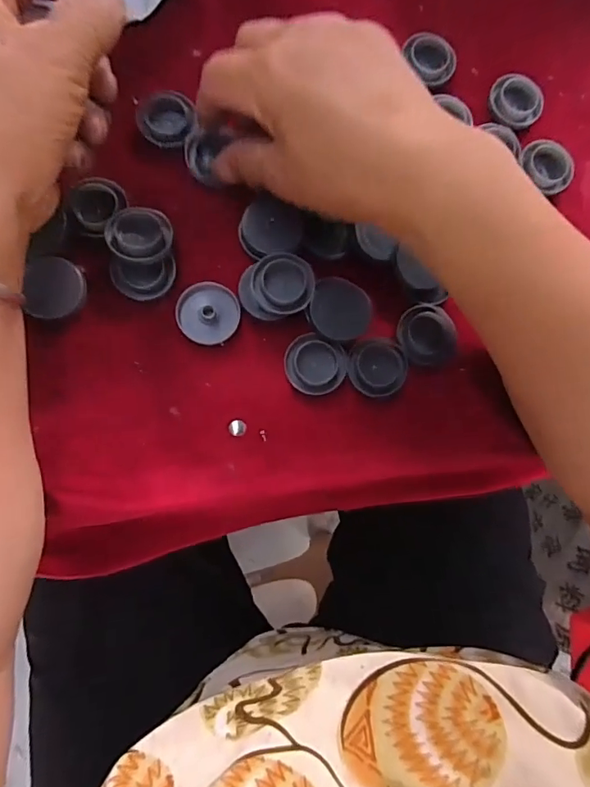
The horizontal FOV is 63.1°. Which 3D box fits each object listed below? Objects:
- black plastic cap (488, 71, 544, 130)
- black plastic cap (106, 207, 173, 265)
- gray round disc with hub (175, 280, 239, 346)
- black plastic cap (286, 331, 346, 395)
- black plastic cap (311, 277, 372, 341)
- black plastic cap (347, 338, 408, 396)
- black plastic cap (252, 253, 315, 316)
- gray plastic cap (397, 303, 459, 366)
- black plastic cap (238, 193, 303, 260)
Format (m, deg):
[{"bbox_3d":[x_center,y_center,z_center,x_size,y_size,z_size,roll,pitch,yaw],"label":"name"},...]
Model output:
[{"bbox_3d":[0.137,-0.181,0.299,0.030,0.012,0.031,1,82,-6],"label":"black plastic cap"},{"bbox_3d":[-0.083,-0.084,0.256,0.033,0.009,0.027,1,99,-14],"label":"black plastic cap"},{"bbox_3d":[-0.047,-0.043,0.261,0.033,0.008,0.032,1,82,-6],"label":"gray round disc with hub"},{"bbox_3d":[0.011,-0.016,0.263,0.032,0.006,0.031,1,82,-6],"label":"black plastic cap"},{"bbox_3d":[0.024,-0.047,0.264,0.031,0.006,0.035,-27,86,-9],"label":"black plastic cap"},{"bbox_3d":[0.046,-0.015,0.265,0.033,0.004,0.031,1,82,-6],"label":"black plastic cap"},{"bbox_3d":[-0.006,-0.059,0.260,0.032,0.010,0.030,1,82,-6],"label":"black plastic cap"},{"bbox_3d":[0.075,-0.033,0.271,0.033,0.005,0.033,1,82,-6],"label":"gray plastic cap"},{"bbox_3d":[-0.013,-0.091,0.269,0.033,0.014,0.031,2,82,-5],"label":"black plastic cap"}]

